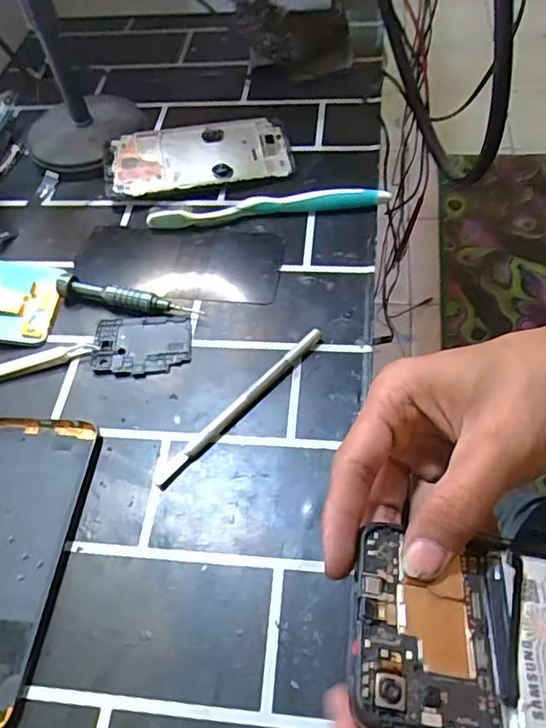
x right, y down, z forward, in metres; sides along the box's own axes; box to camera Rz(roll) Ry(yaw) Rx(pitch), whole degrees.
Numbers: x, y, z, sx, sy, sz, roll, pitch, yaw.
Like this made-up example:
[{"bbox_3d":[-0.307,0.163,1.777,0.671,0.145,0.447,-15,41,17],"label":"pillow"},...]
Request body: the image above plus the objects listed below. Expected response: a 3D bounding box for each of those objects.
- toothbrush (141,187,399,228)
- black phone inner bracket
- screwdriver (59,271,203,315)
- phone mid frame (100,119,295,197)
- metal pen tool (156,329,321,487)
[{"bbox_3d":[-0.004,-0.121,0.449,0.183,0.017,0.014,-5,55,3],"label":"toothbrush"},{"bbox_3d":[-0.088,-0.014,0.392,0.065,0.004,0.045,-2,55,5],"label":"black phone inner bracket"},{"bbox_3d":[-0.102,-0.047,0.408,0.106,0.013,0.013,9,57,13],"label":"screwdriver"},{"bbox_3d":[-0.064,-0.175,0.487,0.153,0.006,0.070,-9,66,-4],"label":"phone mid frame"},{"bbox_3d":[-0.019,0.024,0.359,0.009,0.008,0.137,37,67,27],"label":"metal pen tool"}]

